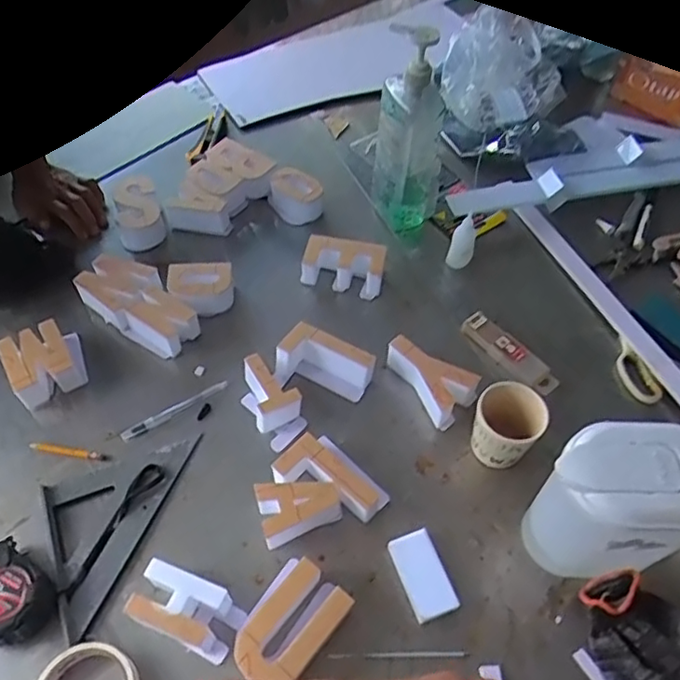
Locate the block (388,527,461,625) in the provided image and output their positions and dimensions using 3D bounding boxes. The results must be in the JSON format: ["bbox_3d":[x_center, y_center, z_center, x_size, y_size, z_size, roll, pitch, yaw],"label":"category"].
[{"bbox_3d":[0.085,0.239,0.627,0.043,0.019,0.084,-17,58,-13],"label":"block"}]

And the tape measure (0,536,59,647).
[{"bbox_3d":[-0.327,0.251,0.598,0.093,0.034,0.075,37,62,20],"label":"tape measure"}]

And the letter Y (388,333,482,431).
[{"bbox_3d":[0.106,0.046,0.754,0.061,0.058,0.115,-38,65,-24],"label":"letter Y"}]

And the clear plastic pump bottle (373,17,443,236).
[{"bbox_3d":[0.099,-0.280,0.860,0.067,0.299,0.101,-9,57,-9],"label":"clear plastic pump bottle"}]

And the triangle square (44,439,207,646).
[{"bbox_3d":[-0.219,0.200,0.659,0.167,0.013,0.169,-20,59,-15],"label":"triangle square"}]

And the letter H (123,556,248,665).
[{"bbox_3d":[-0.148,0.262,0.596,0.100,0.044,0.057,21,58,11],"label":"letter H"}]

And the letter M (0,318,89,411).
[{"bbox_3d":[-0.365,0.031,0.768,0.088,0.052,0.094,-28,62,-20],"label":"letter M"}]

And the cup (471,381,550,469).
[{"bbox_3d":[0.184,0.102,0.694,0.072,0.100,0.070,1,56,-2],"label":"cup"}]

